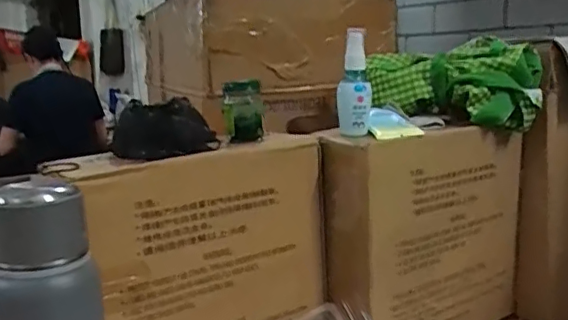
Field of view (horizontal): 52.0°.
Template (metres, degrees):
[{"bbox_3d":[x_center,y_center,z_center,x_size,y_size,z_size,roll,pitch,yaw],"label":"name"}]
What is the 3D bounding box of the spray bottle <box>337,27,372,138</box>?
[{"bbox_3d":[0.079,-0.087,0.658,0.036,0.118,0.029,0,10,8],"label":"spray bottle"}]

